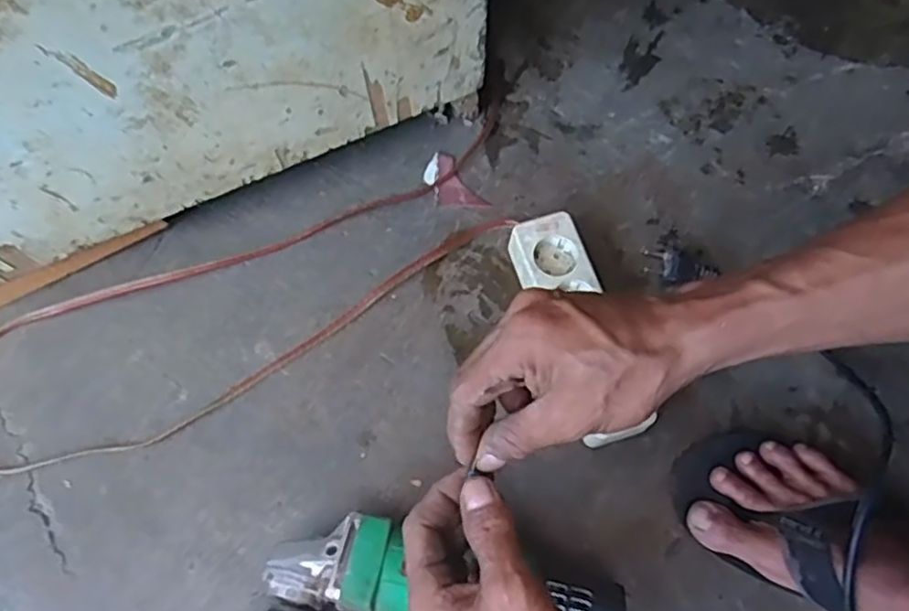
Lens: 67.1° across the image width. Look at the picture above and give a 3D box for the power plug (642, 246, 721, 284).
[{"bbox_3d":[0.203,-0.034,0.612,0.066,0.027,0.033,10,68,2],"label":"power plug"}]

